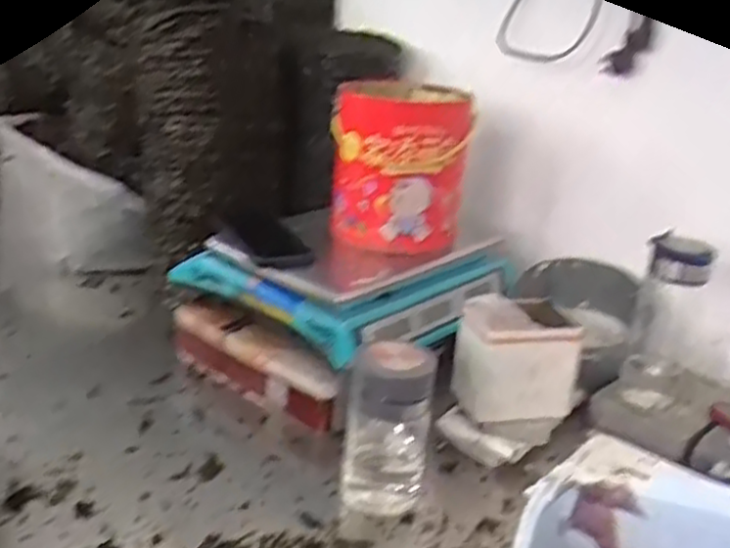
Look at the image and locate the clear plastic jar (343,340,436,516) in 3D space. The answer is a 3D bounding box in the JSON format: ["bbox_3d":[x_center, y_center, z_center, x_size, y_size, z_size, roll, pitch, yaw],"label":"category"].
[{"bbox_3d":[0.026,0.143,0.743,0.079,0.168,0.077,5,22,-2],"label":"clear plastic jar"}]

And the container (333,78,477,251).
[{"bbox_3d":[0.045,-0.142,0.967,0.162,0.190,0.171,8,22,5],"label":"container"}]

